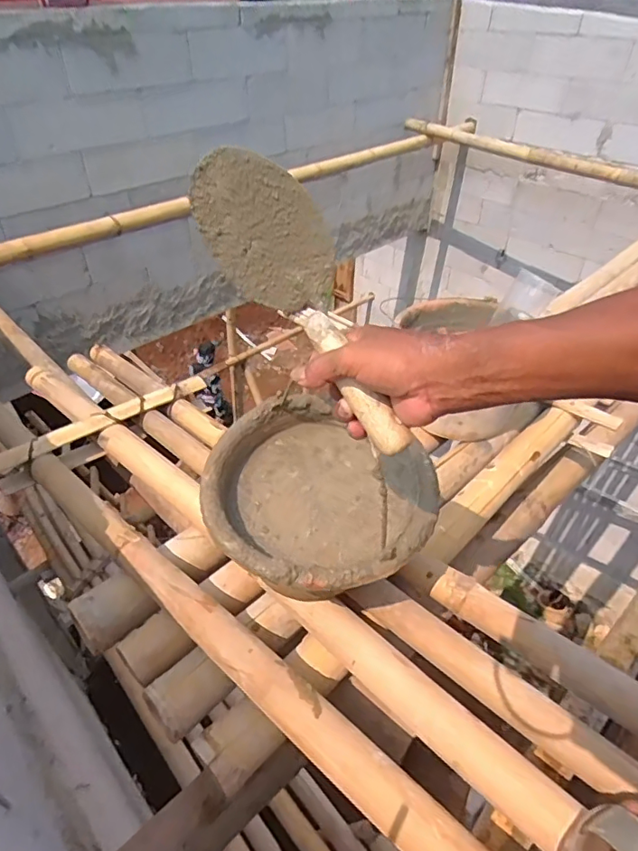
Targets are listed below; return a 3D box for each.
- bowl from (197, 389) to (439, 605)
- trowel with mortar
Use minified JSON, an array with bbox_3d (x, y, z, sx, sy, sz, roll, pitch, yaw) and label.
[{"bbox_3d":[0.004,0.070,0.576,0.231,0.080,0.241,0,40,0],"label":"bowl"},{"bbox_3d":[-0.004,-0.097,0.423,0.083,0.081,0.263,-28,81,-29],"label":"trowel with mortar"}]

